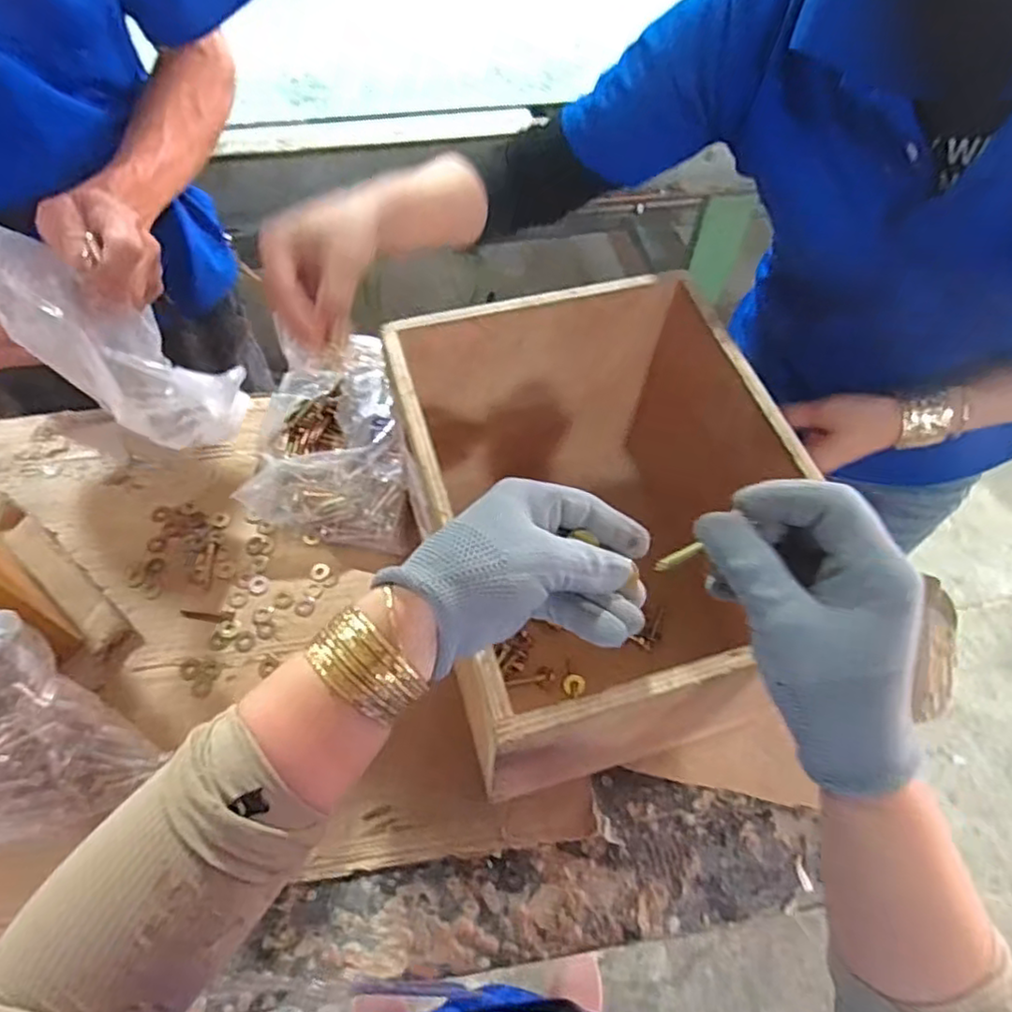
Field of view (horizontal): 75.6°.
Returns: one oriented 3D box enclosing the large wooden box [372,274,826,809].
[{"bbox_3d":[0.057,0.031,0.541,0.230,0.242,0.321,-12,59,-10],"label":"large wooden box"}]

